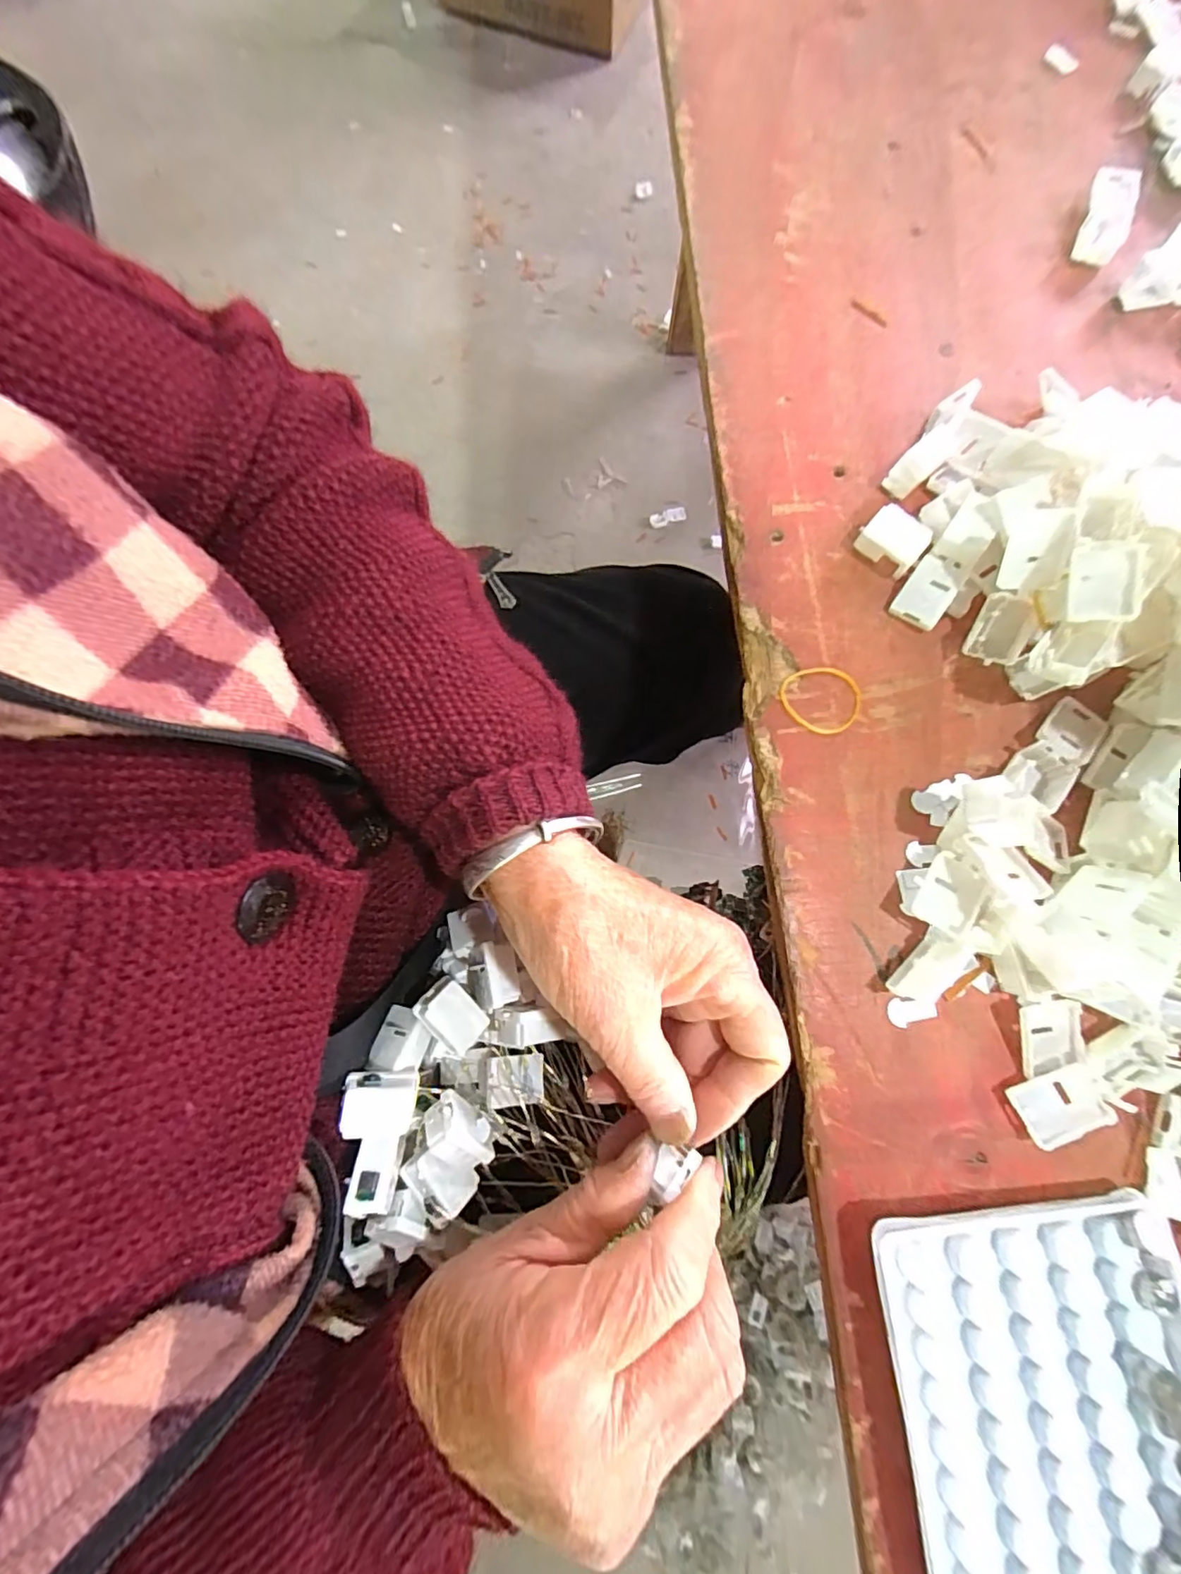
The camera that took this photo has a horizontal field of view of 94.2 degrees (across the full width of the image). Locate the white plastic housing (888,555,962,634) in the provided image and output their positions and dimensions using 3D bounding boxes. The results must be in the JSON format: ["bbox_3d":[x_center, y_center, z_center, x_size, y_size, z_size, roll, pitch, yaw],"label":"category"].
[{"bbox_3d":[0.141,-0.081,0.229,0.019,0.005,0.028,35,93,16],"label":"white plastic housing"}]

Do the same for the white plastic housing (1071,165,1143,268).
[{"bbox_3d":[0.265,-0.293,0.282,0.022,0.009,0.059,22,78,4],"label":"white plastic housing"}]

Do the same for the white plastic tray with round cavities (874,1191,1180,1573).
[{"bbox_3d":[0.144,0.204,0.164,0.092,0.014,0.138,-5,77,-2],"label":"white plastic tray with round cavities"}]

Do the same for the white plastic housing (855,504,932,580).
[{"bbox_3d":[0.128,-0.105,0.233,0.025,0.009,0.020,39,109,2],"label":"white plastic housing"}]

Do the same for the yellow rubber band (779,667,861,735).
[{"bbox_3d":[0.095,-0.037,0.223,0.031,0.004,0.031,0,77,-1],"label":"yellow rubber band"}]

